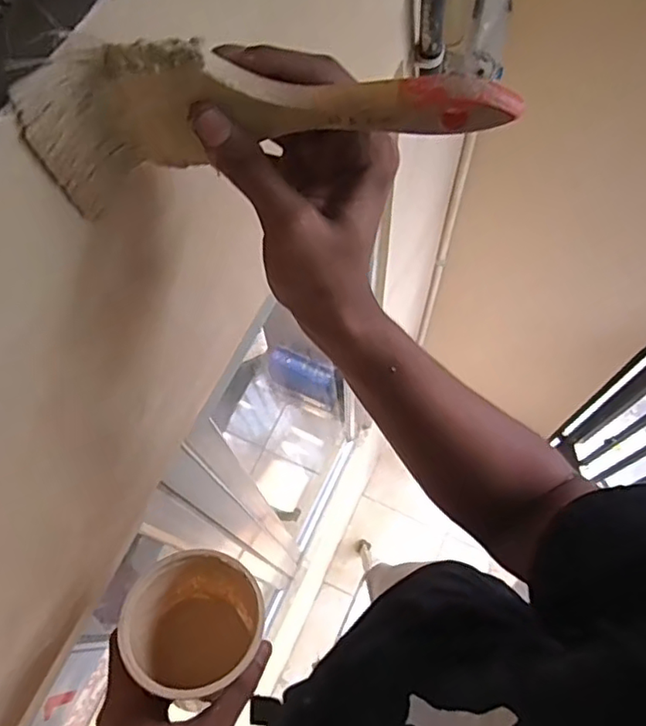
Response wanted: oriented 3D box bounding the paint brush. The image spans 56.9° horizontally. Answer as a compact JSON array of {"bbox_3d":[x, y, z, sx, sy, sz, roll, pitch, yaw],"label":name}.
[{"bbox_3d":[-0.018,-0.099,0.255,0.191,0.064,0.030,-3,66,-2],"label":"paint brush"}]

